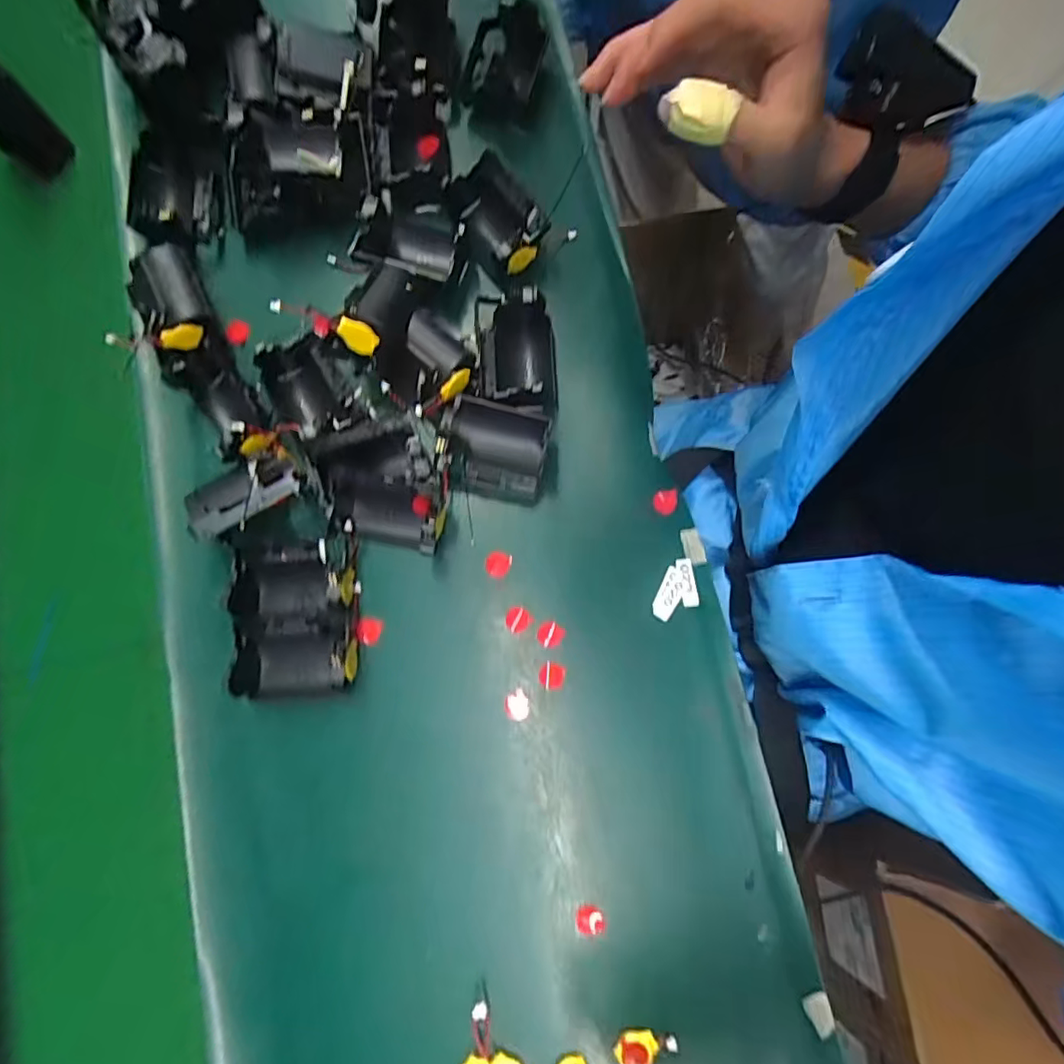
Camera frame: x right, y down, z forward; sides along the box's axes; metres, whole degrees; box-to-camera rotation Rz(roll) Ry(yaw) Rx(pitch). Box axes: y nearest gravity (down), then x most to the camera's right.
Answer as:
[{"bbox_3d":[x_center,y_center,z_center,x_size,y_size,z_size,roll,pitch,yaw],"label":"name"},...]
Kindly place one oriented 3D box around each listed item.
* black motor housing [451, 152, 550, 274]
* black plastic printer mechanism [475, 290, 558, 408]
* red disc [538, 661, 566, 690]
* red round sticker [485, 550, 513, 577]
[{"bbox_3d":[-0.022,-0.224,0.416,0.040,0.042,0.076,-33,81,-4],"label":"black motor housing"},{"bbox_3d":[-0.010,-0.123,0.396,0.051,0.039,0.074,-4,80,1],"label":"black plastic printer mechanism"},{"bbox_3d":[0.013,0.094,0.378,0.017,0.004,0.016,-1,81,4],"label":"red disc"},{"bbox_3d":[-0.023,0.021,0.390,0.017,0.004,0.017,0,80,1],"label":"red round sticker"}]

